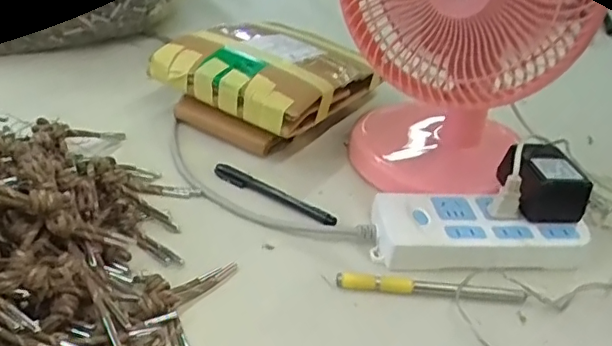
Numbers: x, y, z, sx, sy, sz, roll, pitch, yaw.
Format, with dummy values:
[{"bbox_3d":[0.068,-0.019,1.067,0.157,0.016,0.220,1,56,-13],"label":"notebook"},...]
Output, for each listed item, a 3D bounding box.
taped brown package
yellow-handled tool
[{"bbox_3d":[-0.044,-0.107,0.674,0.191,0.077,0.191,25,37,25],"label":"taped brown package"},{"bbox_3d":[0.099,0.092,0.462,0.148,0.009,0.011,7,33,0],"label":"yellow-handled tool"}]

